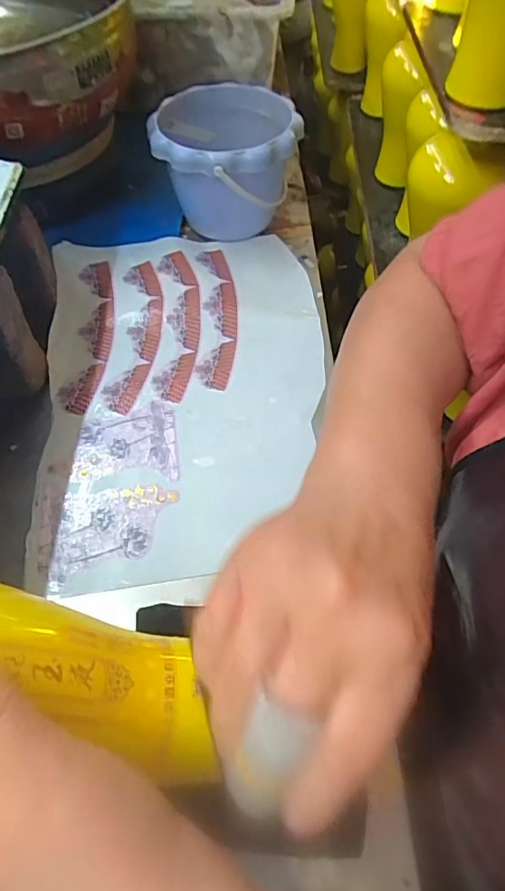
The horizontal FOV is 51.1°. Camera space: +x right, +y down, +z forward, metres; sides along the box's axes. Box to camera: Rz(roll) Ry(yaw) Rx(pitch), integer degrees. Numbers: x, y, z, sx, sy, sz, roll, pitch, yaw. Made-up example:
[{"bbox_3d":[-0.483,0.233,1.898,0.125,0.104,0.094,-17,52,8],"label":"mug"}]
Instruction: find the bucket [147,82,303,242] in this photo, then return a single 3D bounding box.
[{"bbox_3d":[-0.027,-0.317,0.613,0.156,0.121,0.165,1,55,-1],"label":"bucket"}]

